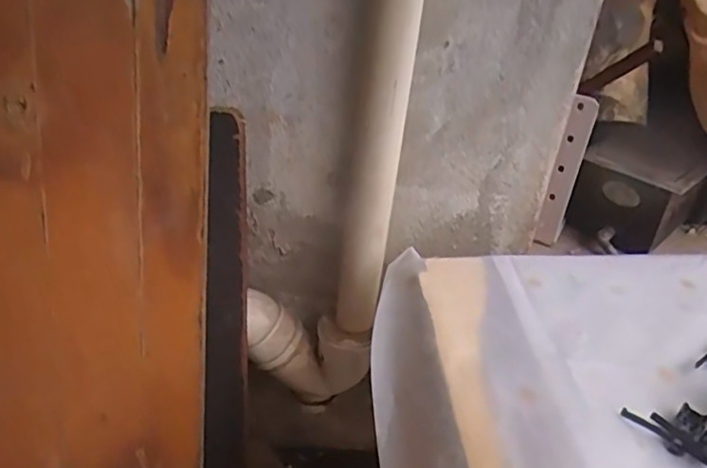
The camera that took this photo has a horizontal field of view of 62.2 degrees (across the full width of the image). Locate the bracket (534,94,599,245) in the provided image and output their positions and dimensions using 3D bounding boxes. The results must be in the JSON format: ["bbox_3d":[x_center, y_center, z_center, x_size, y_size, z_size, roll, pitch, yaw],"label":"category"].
[{"bbox_3d":[0.255,-0.071,0.705,0.038,0.196,0.012,-2,36,-9],"label":"bracket"}]

